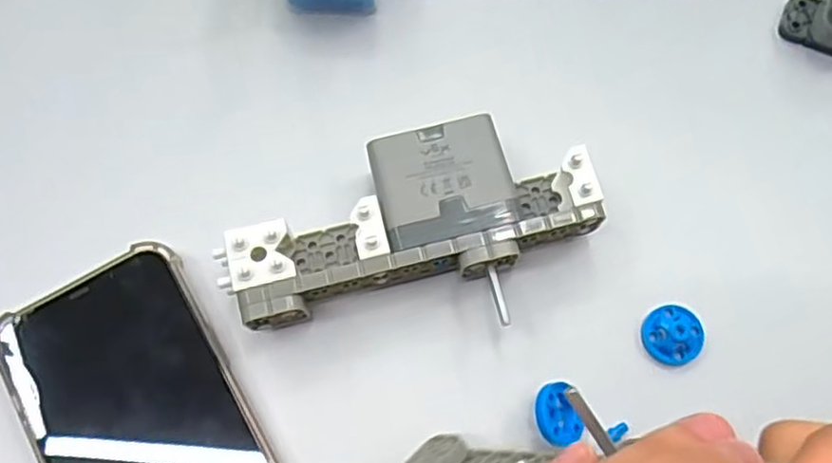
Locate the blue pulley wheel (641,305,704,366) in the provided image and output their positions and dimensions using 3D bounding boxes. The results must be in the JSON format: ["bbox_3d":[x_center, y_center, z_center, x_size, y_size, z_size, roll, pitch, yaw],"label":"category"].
[{"bbox_3d":[0.108,0.044,0.292,0.024,0.010,0.024,0,72,0],"label":"blue pulley wheel"}]

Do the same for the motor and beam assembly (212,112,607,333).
[{"bbox_3d":[-0.002,-0.003,0.293,0.151,0.032,0.070,-15,73,-5],"label":"motor and beam assembly"}]

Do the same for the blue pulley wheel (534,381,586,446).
[{"bbox_3d":[0.056,0.072,0.275,0.020,0.004,0.023,-8,78,-36],"label":"blue pulley wheel"}]

